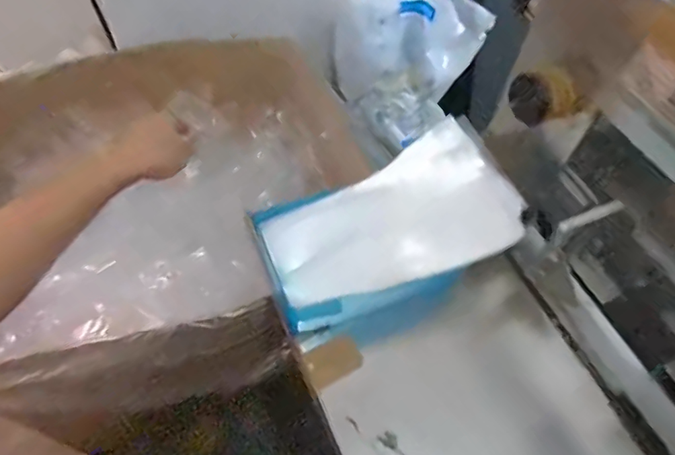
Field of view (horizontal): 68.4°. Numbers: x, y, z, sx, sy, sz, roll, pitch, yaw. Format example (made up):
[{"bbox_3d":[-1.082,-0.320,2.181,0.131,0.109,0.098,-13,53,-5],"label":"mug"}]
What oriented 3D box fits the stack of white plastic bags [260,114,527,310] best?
[{"bbox_3d":[0.058,0.004,0.521,0.247,0.018,0.137,-31,87,5],"label":"stack of white plastic bags"}]

